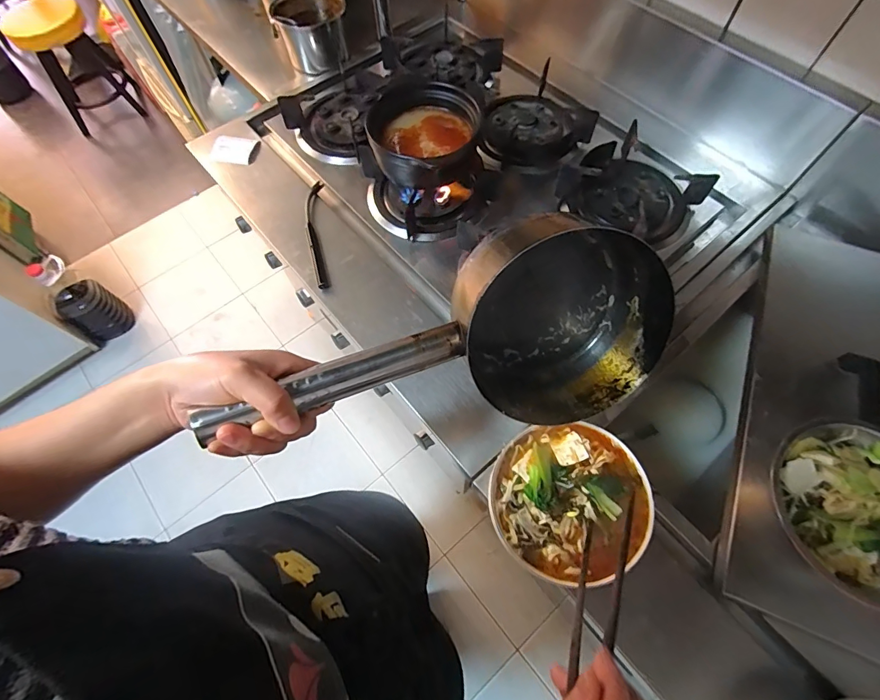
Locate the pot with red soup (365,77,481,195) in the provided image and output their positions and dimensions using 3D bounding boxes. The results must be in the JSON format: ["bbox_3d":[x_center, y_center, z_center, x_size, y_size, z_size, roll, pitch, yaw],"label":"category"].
[{"bbox_3d":[-0.020,-0.337,0.686,0.177,0.091,0.164,-1,65,1],"label":"pot with red soup"}]

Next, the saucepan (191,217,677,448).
[{"bbox_3d":[0.024,0.012,0.371,0.380,0.126,0.142,-15,64,-23],"label":"saucepan"}]

